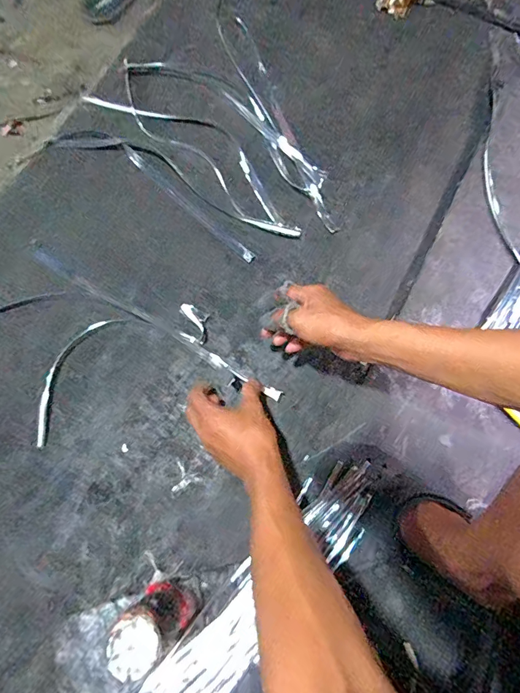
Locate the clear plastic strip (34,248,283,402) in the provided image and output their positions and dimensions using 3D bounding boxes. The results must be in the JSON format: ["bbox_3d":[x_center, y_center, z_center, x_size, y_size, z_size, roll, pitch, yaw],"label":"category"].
[{"bbox_3d":[-0.163,-0.038,0.615,0.446,0.040,0.019,30,75,11],"label":"clear plastic strip"}]

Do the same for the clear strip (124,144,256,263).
[{"bbox_3d":[-0.122,-0.239,0.680,0.297,0.010,0.018,41,75,12],"label":"clear strip"}]

